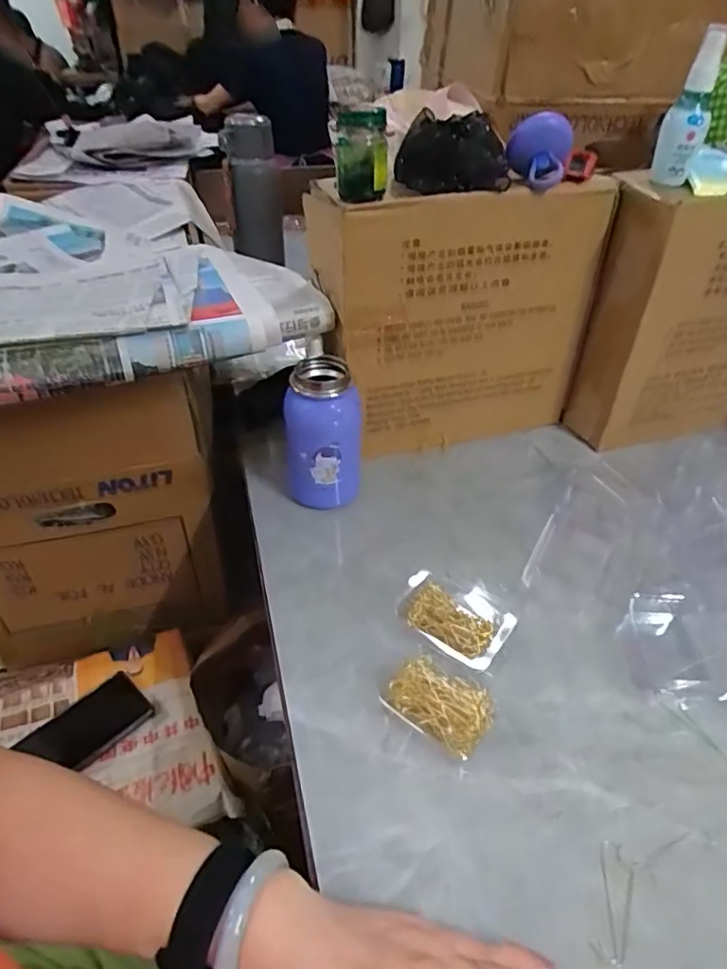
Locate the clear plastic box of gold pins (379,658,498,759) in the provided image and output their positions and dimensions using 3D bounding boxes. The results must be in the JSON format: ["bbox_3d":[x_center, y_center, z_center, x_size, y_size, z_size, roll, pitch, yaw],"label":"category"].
[{"bbox_3d":[0.052,0.156,0.415,0.074,0.033,0.040,27,46,27],"label":"clear plastic box of gold pins"}]

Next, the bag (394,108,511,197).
[{"bbox_3d":[0.081,-0.293,0.526,0.101,0.062,0.073,5,40,4],"label":"bag"}]

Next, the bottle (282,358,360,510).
[{"bbox_3d":[-0.039,-0.044,0.574,0.070,0.143,0.062,1,40,0],"label":"bottle"}]

